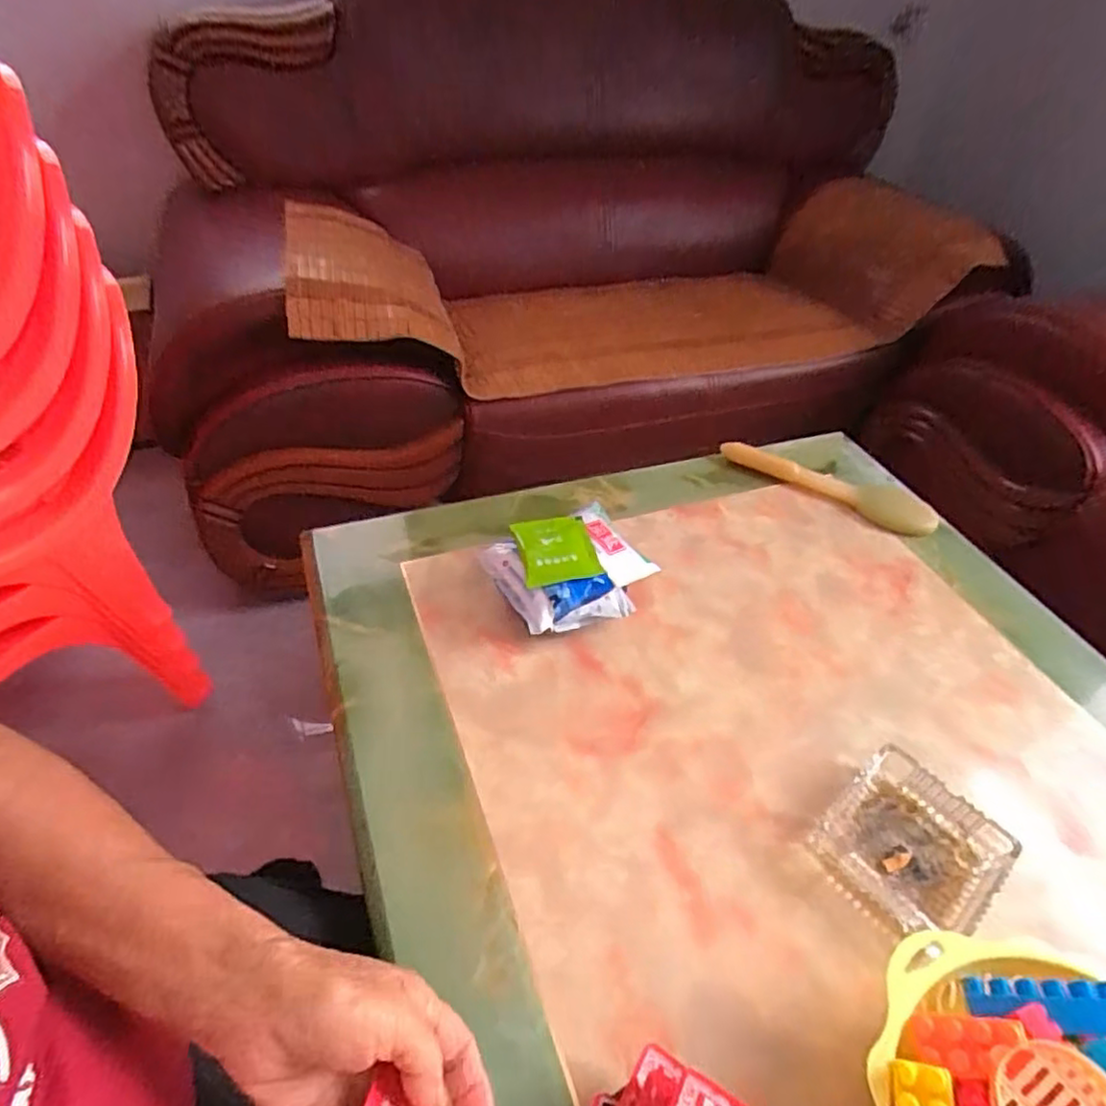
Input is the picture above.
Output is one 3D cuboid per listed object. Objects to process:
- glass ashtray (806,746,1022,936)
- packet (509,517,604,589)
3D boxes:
[{"bbox_3d":[0.290,0.237,0.540,0.123,0.033,0.118,-28,53,-30],"label":"glass ashtray"},{"bbox_3d":[0.003,-0.005,0.682,0.076,0.015,0.085,-10,46,-15],"label":"packet"}]

